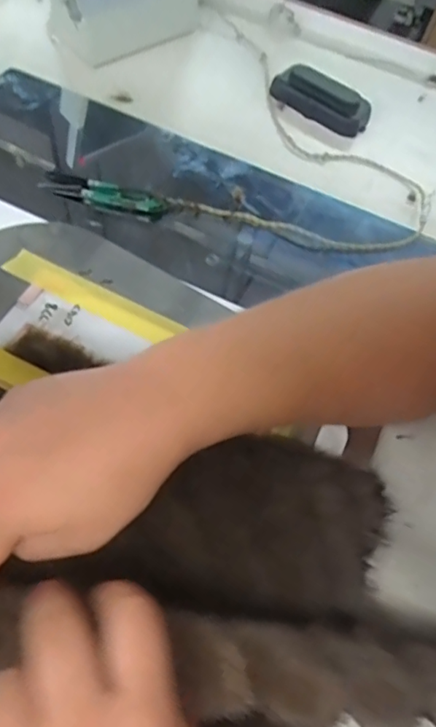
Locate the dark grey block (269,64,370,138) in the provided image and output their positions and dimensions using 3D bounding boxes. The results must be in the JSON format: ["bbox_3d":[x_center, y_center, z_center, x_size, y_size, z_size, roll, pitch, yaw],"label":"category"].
[{"bbox_3d":[0.110,-0.283,0.555,0.106,0.032,0.044,32,62,12],"label":"dark grey block"}]

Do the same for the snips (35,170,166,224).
[{"bbox_3d":[-0.098,-0.144,0.444,0.105,0.008,0.026,16,60,3],"label":"snips"}]

